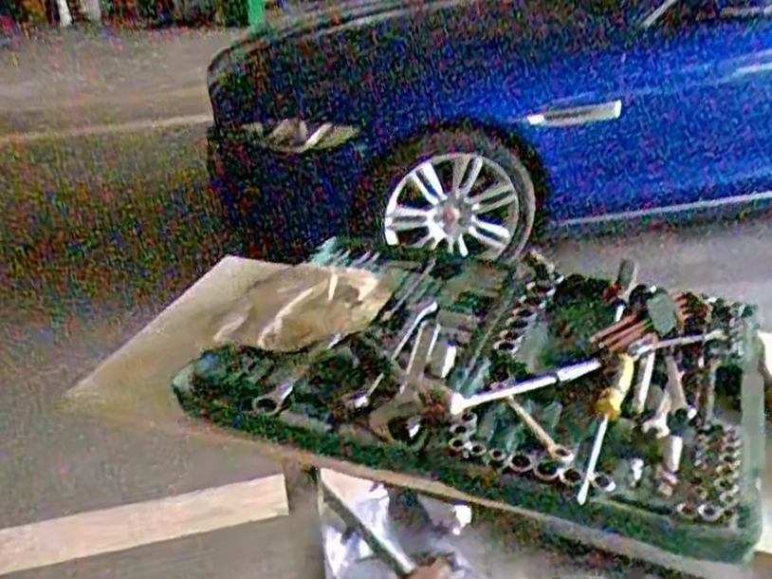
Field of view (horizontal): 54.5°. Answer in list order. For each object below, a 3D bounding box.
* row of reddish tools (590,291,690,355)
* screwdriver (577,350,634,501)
[{"bbox_3d":[0.334,0.042,0.959,0.160,0.018,0.057,-24,37,-32],"label":"row of reddish tools"},{"bbox_3d":[0.236,0.141,0.815,0.027,0.021,0.246,13,33,23],"label":"screwdriver"}]

